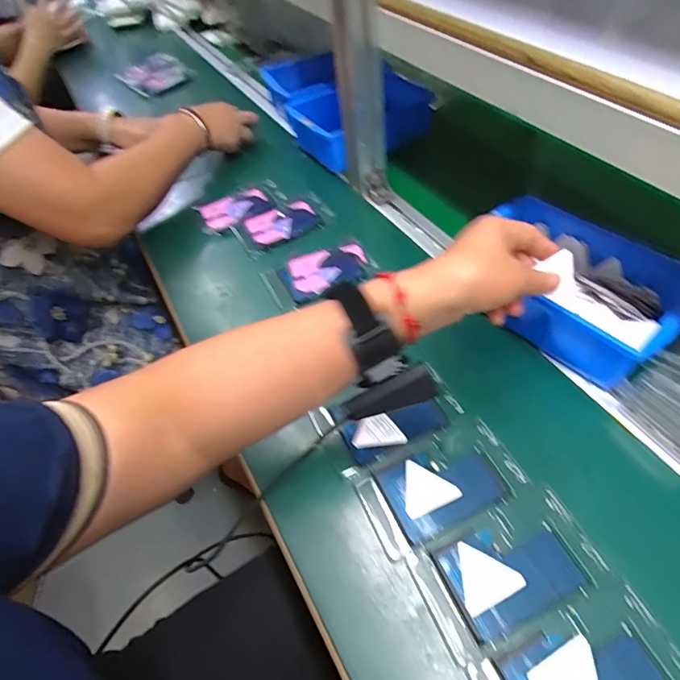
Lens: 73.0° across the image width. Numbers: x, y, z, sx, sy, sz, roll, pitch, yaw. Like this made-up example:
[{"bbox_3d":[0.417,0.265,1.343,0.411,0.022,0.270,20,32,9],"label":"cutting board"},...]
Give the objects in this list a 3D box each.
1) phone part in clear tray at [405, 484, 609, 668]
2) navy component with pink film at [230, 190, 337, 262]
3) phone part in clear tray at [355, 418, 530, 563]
[{"bbox_3d":[0.119,0.162,0.329,0.123,0.008,0.075,-22,52,-12],"label":"phone part in clear tray"},{"bbox_3d":[-0.075,-0.159,0.616,0.125,0.015,0.078,-26,53,-14],"label":"navy component with pink film"},{"bbox_3d":[0.082,0.120,0.378,0.125,0.016,0.071,-22,52,-12],"label":"phone part in clear tray"}]

